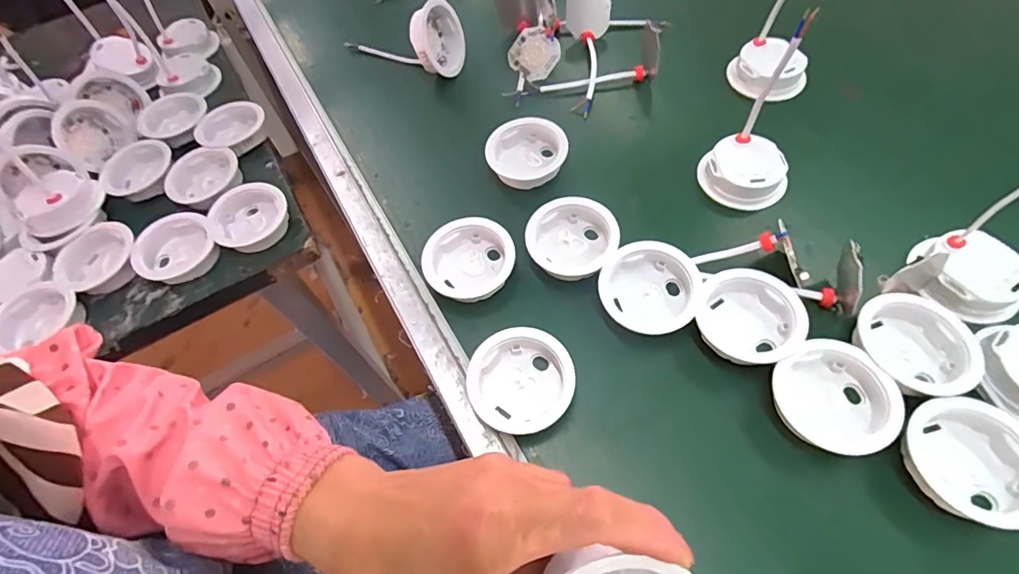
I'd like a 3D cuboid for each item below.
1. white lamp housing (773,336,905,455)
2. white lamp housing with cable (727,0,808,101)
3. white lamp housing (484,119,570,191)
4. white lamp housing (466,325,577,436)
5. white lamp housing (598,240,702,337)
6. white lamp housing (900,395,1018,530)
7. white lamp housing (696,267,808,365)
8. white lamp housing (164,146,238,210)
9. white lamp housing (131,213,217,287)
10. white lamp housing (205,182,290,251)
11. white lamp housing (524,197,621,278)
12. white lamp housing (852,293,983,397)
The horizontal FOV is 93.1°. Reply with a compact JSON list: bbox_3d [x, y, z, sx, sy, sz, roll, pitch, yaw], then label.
[{"bbox_3d":[0.212,0.072,0.315,0.068,0.022,0.069,-2,61,4],"label":"white lamp housing"},{"bbox_3d":[0.258,-0.246,0.442,0.075,0.118,0.077,25,66,18],"label":"white lamp housing with cable"},{"bbox_3d":[0.016,-0.121,0.442,0.070,0.024,0.065,-17,61,-4],"label":"white lamp housing"},{"bbox_3d":[0.007,0.067,0.342,0.071,0.038,0.063,-32,63,-12],"label":"white lamp housing"},{"bbox_3d":[0.106,0.000,0.365,0.071,0.027,0.068,-2,61,4],"label":"white lamp housing"},{"bbox_3d":[0.278,0.104,0.290,0.067,0.024,0.070,-23,61,-7],"label":"white lamp housing"},{"bbox_3d":[0.173,0.021,0.348,0.066,0.020,0.066,-2,61,4],"label":"white lamp housing"},{"bbox_3d":[-0.307,-0.107,0.488,0.067,0.028,0.067,-24,61,-8],"label":"white lamp housing"},{"bbox_3d":[-0.308,-0.032,0.448,0.069,0.029,0.063,-36,64,-14],"label":"white lamp housing"},{"bbox_3d":[-0.247,-0.066,0.463,0.069,0.030,0.064,-33,63,-13],"label":"white lamp housing"},{"bbox_3d":[0.051,-0.039,0.389,0.065,0.025,0.070,-2,61,4],"label":"white lamp housing"},{"bbox_3d":[0.274,0.040,0.328,0.068,0.020,0.068,-2,61,4],"label":"white lamp housing"}]

